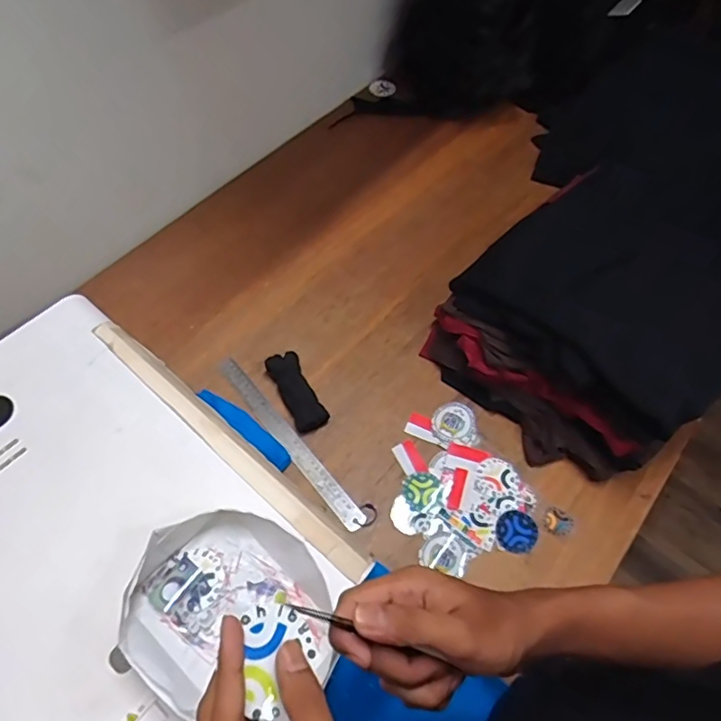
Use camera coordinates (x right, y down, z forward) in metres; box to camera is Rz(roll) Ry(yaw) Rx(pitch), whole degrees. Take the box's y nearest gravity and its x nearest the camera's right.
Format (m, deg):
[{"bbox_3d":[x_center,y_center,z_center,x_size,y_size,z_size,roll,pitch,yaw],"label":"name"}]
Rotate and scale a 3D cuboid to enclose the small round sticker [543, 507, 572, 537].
[{"bbox_3d":[0.263,0.215,0.749,0.036,0.005,0.037,0,65,0],"label":"small round sticker"}]

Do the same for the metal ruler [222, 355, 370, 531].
[{"bbox_3d":[-0.104,0.109,0.800,0.029,0.007,0.321,-34,66,-22],"label":"metal ruler"}]

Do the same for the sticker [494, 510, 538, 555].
[{"bbox_3d":[0.206,0.225,0.739,0.052,0.005,0.055,31,61,15],"label":"sticker"}]

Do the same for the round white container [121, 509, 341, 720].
[{"bbox_3d":[-0.114,0.228,0.508,0.185,0.053,0.156,31,63,14],"label":"round white container"}]

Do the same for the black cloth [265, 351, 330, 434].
[{"bbox_3d":[-0.093,0.045,0.824,0.047,0.022,0.127,-24,62,-18],"label":"black cloth"}]

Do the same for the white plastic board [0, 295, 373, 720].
[{"bbox_3d":[-0.306,0.179,0.558,0.498,0.015,0.400,37,64,17],"label":"white plastic board"}]

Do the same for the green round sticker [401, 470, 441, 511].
[{"bbox_3d":[0.082,0.177,0.768,0.047,0.005,0.052,29,72,17],"label":"green round sticker"}]

